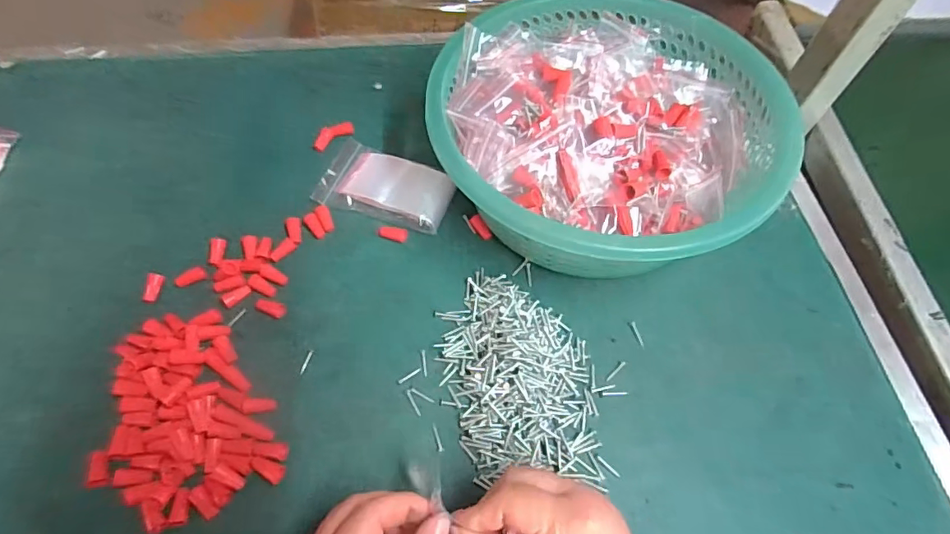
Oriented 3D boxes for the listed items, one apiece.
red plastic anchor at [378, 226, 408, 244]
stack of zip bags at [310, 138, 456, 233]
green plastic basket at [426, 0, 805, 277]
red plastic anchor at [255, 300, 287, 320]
[{"bbox_3d":[-0.071,-0.029,0.439,0.025,0.004,0.012,13,61,-9],"label":"red plastic anchor"},{"bbox_3d":[-0.078,-0.076,0.460,0.116,0.014,0.075,15,62,7],"label":"stack of zip bags"},{"bbox_3d":[0.103,-0.109,0.428,0.266,0.099,0.266,13,62,6],"label":"green plastic basket"},{"bbox_3d":[-0.161,0.032,0.401,0.023,0.007,0.012,20,63,10],"label":"red plastic anchor"}]

